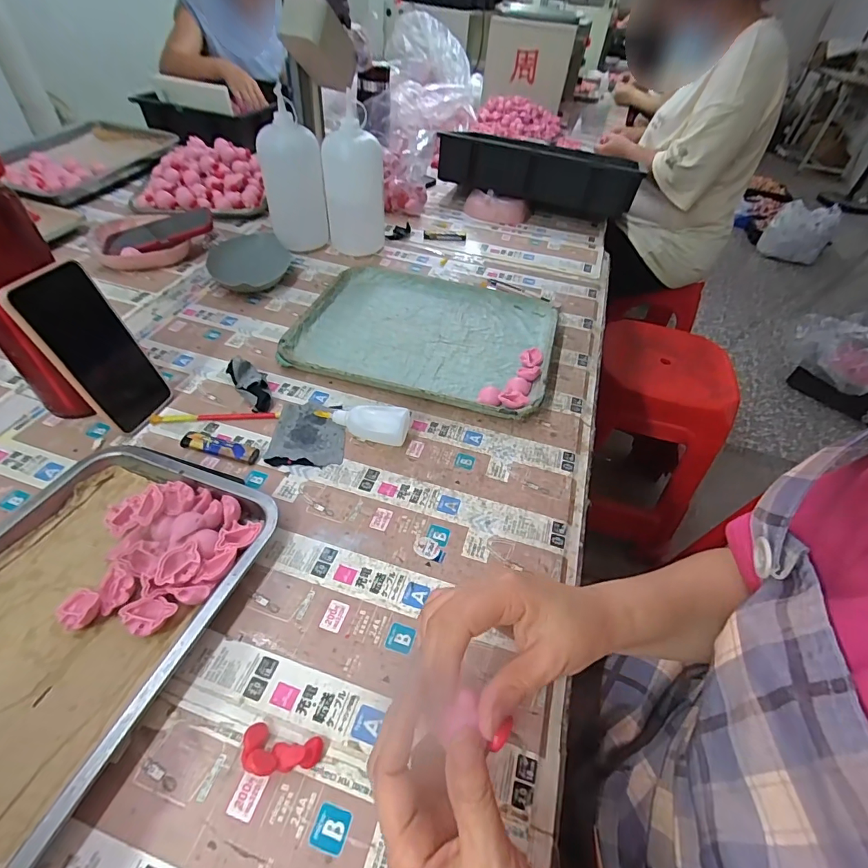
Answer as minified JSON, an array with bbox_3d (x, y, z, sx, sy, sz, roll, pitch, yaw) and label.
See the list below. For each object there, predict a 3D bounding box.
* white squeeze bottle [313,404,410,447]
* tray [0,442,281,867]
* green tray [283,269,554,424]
[{"bbox_3d":[-0.079,-0.012,0.486,0.101,0.026,0.039,7,47,4],"label":"white squeeze bottle"},{"bbox_3d":[-0.288,0.139,0.327,0.226,0.026,0.309,16,48,12],"label":"tray"},{"bbox_3d":[-0.008,-0.145,0.616,0.337,0.021,0.267,13,47,9],"label":"green tray"}]

